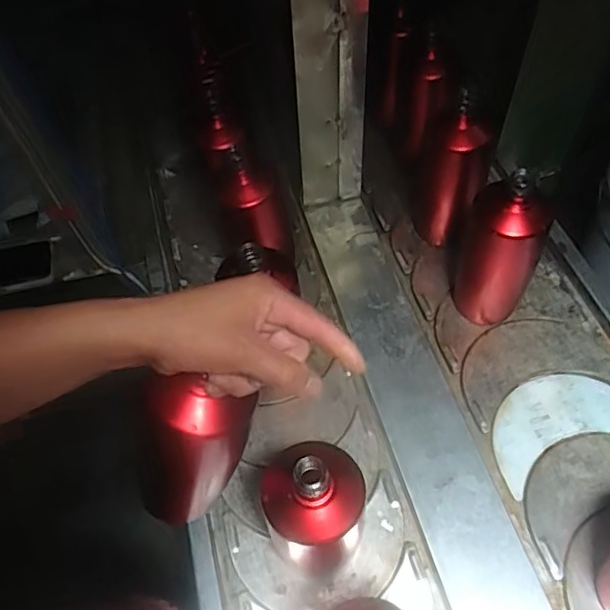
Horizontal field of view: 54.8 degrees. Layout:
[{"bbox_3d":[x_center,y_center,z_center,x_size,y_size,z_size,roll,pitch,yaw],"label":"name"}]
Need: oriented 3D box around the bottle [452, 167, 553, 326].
[{"bbox_3d":[0.212,-0.052,0.650,0.078,0.195,0.081,17,57,15],"label":"bottle"}]

